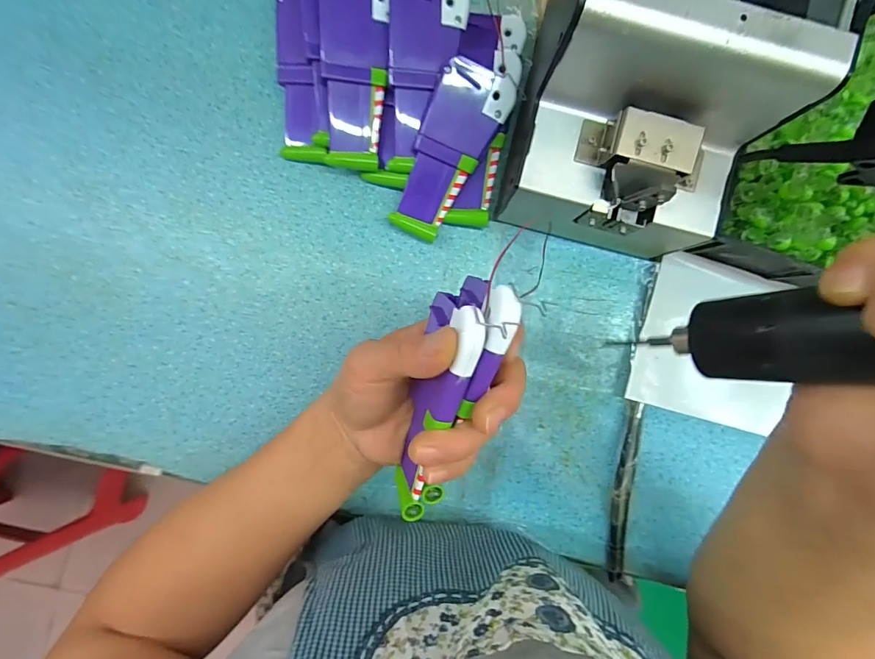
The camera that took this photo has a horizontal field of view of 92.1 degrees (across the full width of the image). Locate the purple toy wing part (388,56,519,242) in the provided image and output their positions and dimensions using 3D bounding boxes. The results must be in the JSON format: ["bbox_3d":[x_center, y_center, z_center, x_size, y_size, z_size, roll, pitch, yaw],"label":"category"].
[{"bbox_3d":[0.009,-0.124,0.301,0.050,0.007,0.121,22,109,-10],"label":"purple toy wing part"}]

